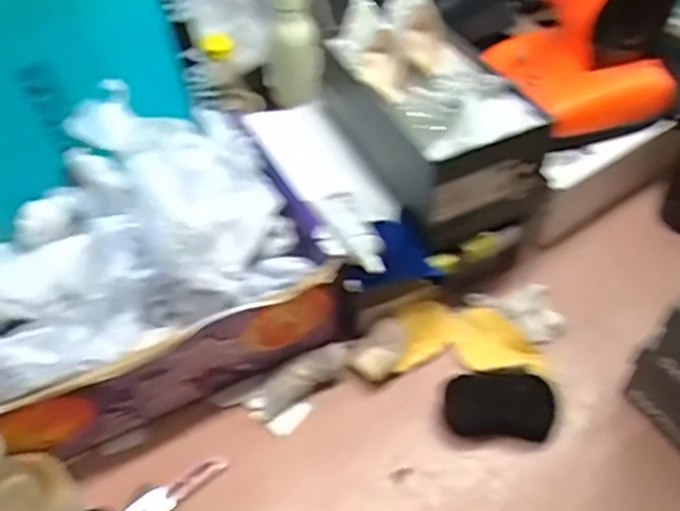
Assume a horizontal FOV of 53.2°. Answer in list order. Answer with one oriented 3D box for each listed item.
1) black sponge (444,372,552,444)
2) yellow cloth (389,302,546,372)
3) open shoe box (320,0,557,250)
[{"bbox_3d":[0.173,0.156,0.741,0.110,0.036,0.075,6,50,7],"label":"black sponge"},{"bbox_3d":[0.150,0.096,0.792,0.172,0.035,0.089,0,49,2],"label":"yellow cloth"},{"bbox_3d":[0.102,-0.178,0.821,0.165,0.140,0.302,-22,52,-17],"label":"open shoe box"}]

